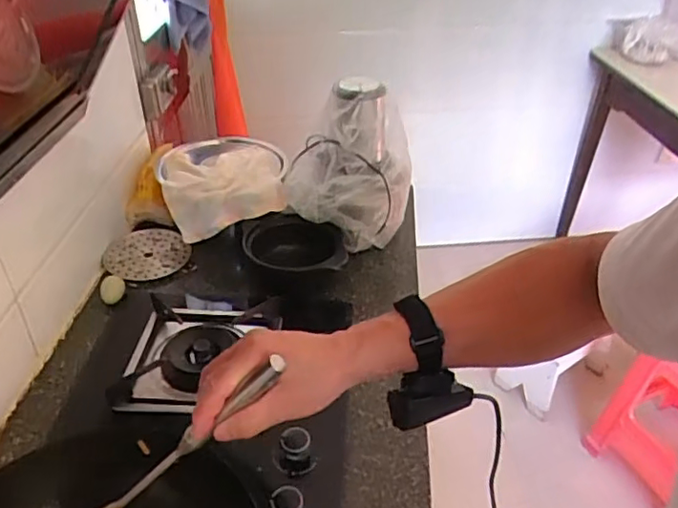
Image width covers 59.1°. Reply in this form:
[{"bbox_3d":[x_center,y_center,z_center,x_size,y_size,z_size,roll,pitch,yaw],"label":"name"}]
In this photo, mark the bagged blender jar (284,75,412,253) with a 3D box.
[{"bbox_3d":[0.018,-0.158,1.118,0.229,0.268,0.156,4,34,4],"label":"bagged blender jar"}]

